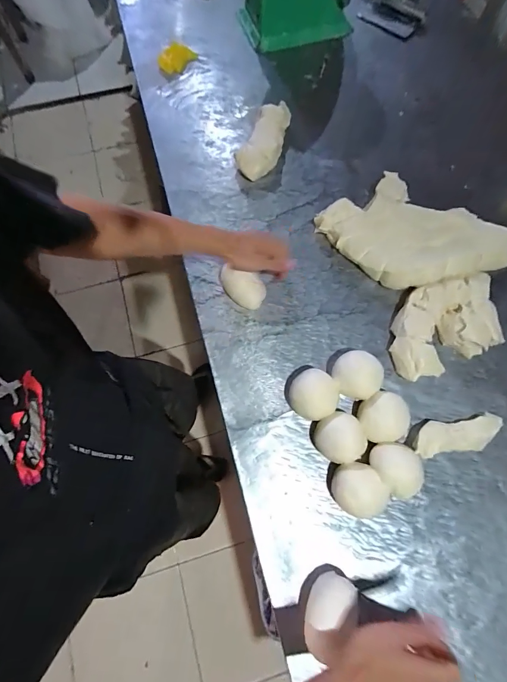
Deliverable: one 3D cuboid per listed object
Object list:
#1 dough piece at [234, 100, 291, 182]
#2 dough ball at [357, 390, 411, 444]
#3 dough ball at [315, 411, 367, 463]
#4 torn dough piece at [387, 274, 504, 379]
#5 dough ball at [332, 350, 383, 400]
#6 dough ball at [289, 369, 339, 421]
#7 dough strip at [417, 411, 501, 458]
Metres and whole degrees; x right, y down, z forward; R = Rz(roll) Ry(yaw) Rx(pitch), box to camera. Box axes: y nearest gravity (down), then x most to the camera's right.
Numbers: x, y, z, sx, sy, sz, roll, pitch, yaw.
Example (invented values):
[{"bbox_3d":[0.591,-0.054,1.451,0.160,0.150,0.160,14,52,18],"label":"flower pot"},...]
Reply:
[{"bbox_3d":[0.023,-0.418,0.704,0.079,0.052,0.173,19,72,6],"label":"dough piece"},{"bbox_3d":[0.205,0.120,0.534,0.078,0.047,0.077,0,71,0],"label":"dough ball"},{"bbox_3d":[0.133,0.149,0.517,0.072,0.054,0.073,0,71,0],"label":"dough ball"},{"bbox_3d":[0.320,-0.023,0.577,0.190,0.047,0.141,-15,72,-5],"label":"torn dough piece"},{"bbox_3d":[0.164,0.058,0.548,0.078,0.047,0.074,0,71,0],"label":"dough ball"},{"bbox_3d":[0.094,0.086,0.539,0.073,0.052,0.072,0,71,0],"label":"dough ball"},{"bbox_3d":[0.322,0.148,0.531,0.152,0.034,0.050,-8,71,-3],"label":"dough strip"}]

